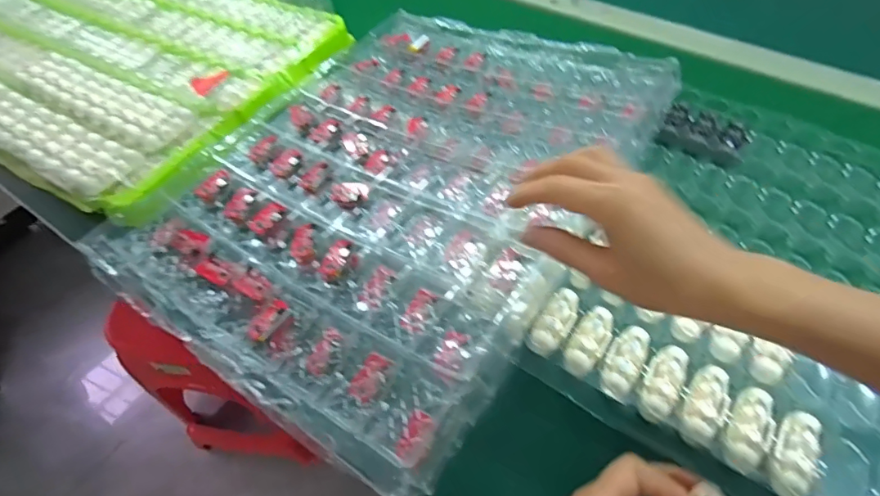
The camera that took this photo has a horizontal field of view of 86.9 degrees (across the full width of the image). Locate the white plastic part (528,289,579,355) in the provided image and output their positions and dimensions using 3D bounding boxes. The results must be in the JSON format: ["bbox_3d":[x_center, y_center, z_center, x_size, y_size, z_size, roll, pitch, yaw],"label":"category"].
[{"bbox_3d":[0.096,0.061,0.385,0.026,0.009,0.065,30,62,21],"label":"white plastic part"}]

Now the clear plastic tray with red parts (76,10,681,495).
[{"bbox_3d":[-0.042,-0.086,0.461,0.381,0.050,0.475,29,61,20],"label":"clear plastic tray with red parts"}]

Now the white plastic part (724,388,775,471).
[{"bbox_3d":[0.224,0.129,0.335,0.024,0.010,0.062,30,62,21],"label":"white plastic part"}]

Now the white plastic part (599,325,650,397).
[{"bbox_3d":[0.146,0.088,0.366,0.025,0.008,0.060,26,60,19],"label":"white plastic part"}]

